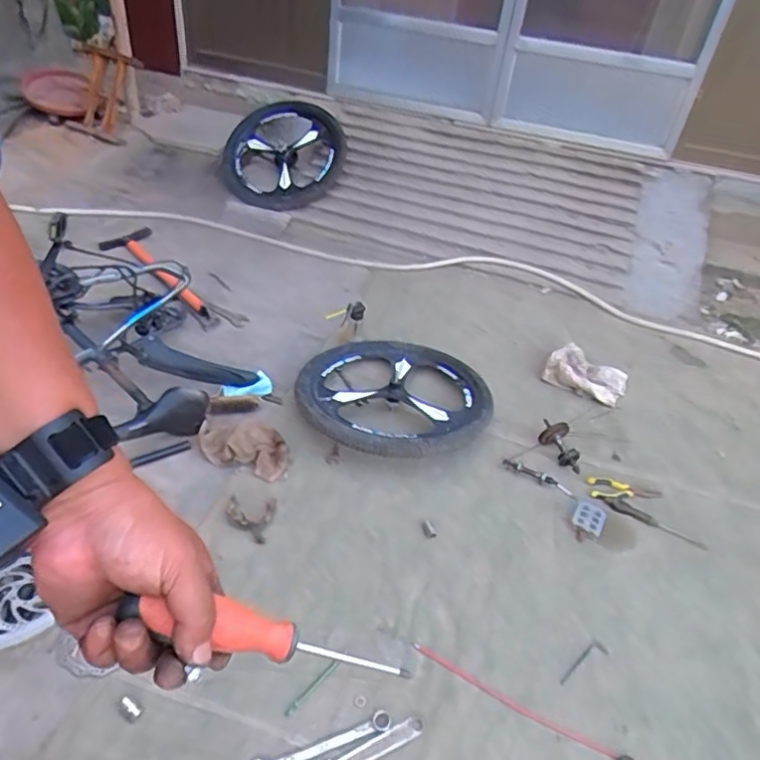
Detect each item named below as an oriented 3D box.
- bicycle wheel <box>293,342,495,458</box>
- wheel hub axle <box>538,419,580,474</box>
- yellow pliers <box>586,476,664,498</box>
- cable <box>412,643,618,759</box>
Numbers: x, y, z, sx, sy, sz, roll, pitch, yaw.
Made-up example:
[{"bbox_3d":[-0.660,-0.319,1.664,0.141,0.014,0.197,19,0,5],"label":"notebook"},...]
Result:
[{"bbox_3d":[0.039,0.038,1.622,0.534,0.102,0.494,5,39,-4],"label":"bicycle wheel"},{"bbox_3d":[0.481,0.169,1.532,0.071,0.064,0.175,-13,58,-16],"label":"wheel hub axle"},{"bbox_3d":[0.615,0.281,1.449,0.173,0.020,0.065,11,39,4],"label":"yellow pliers"},{"bbox_3d":[0.311,0.621,1.038,0.556,0.013,0.029,23,41,19],"label":"cable"}]

